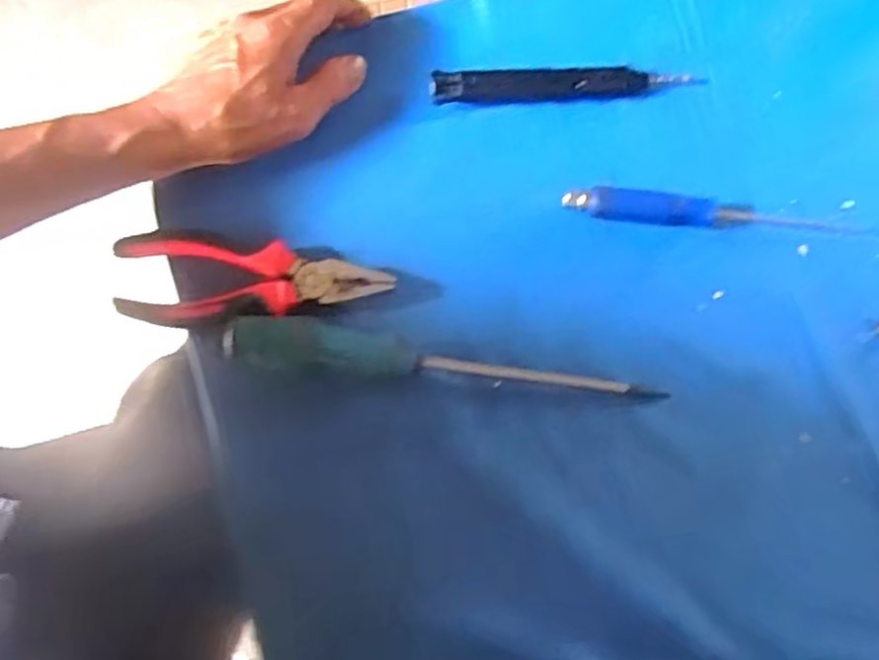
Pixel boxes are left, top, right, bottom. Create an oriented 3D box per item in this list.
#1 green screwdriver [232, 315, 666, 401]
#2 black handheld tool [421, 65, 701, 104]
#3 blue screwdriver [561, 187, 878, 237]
[{"bbox_3d":[0.005,0.019,0.425,0.246,0.027,0.027,7,74,0],"label":"green screwdriver"},{"bbox_3d":[0.082,-0.158,0.481,0.174,0.011,0.022,-5,75,-3],"label":"black handheld tool"},{"bbox_3d":[0.172,-0.069,0.461,0.191,0.013,0.021,6,74,0],"label":"blue screwdriver"}]

